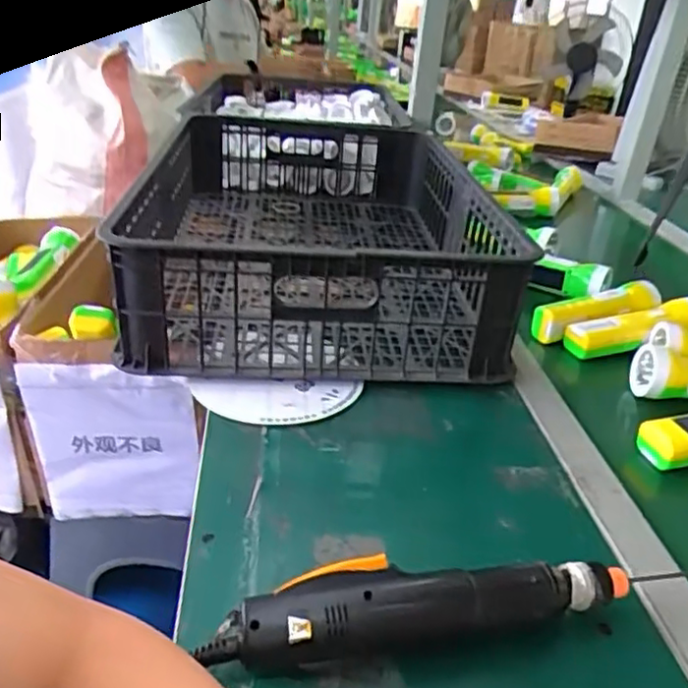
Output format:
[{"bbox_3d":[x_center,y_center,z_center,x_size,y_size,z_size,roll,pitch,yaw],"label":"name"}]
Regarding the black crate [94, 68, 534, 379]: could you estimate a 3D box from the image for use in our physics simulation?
[{"bbox_3d":[-0.033,-0.160,0.846,0.398,0.147,0.590,3,28,-6],"label":"black crate"}]

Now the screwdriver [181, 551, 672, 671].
[{"bbox_3d":[0.052,0.156,0.392,0.276,0.041,0.045,-1,29,-13],"label":"screwdriver"}]

